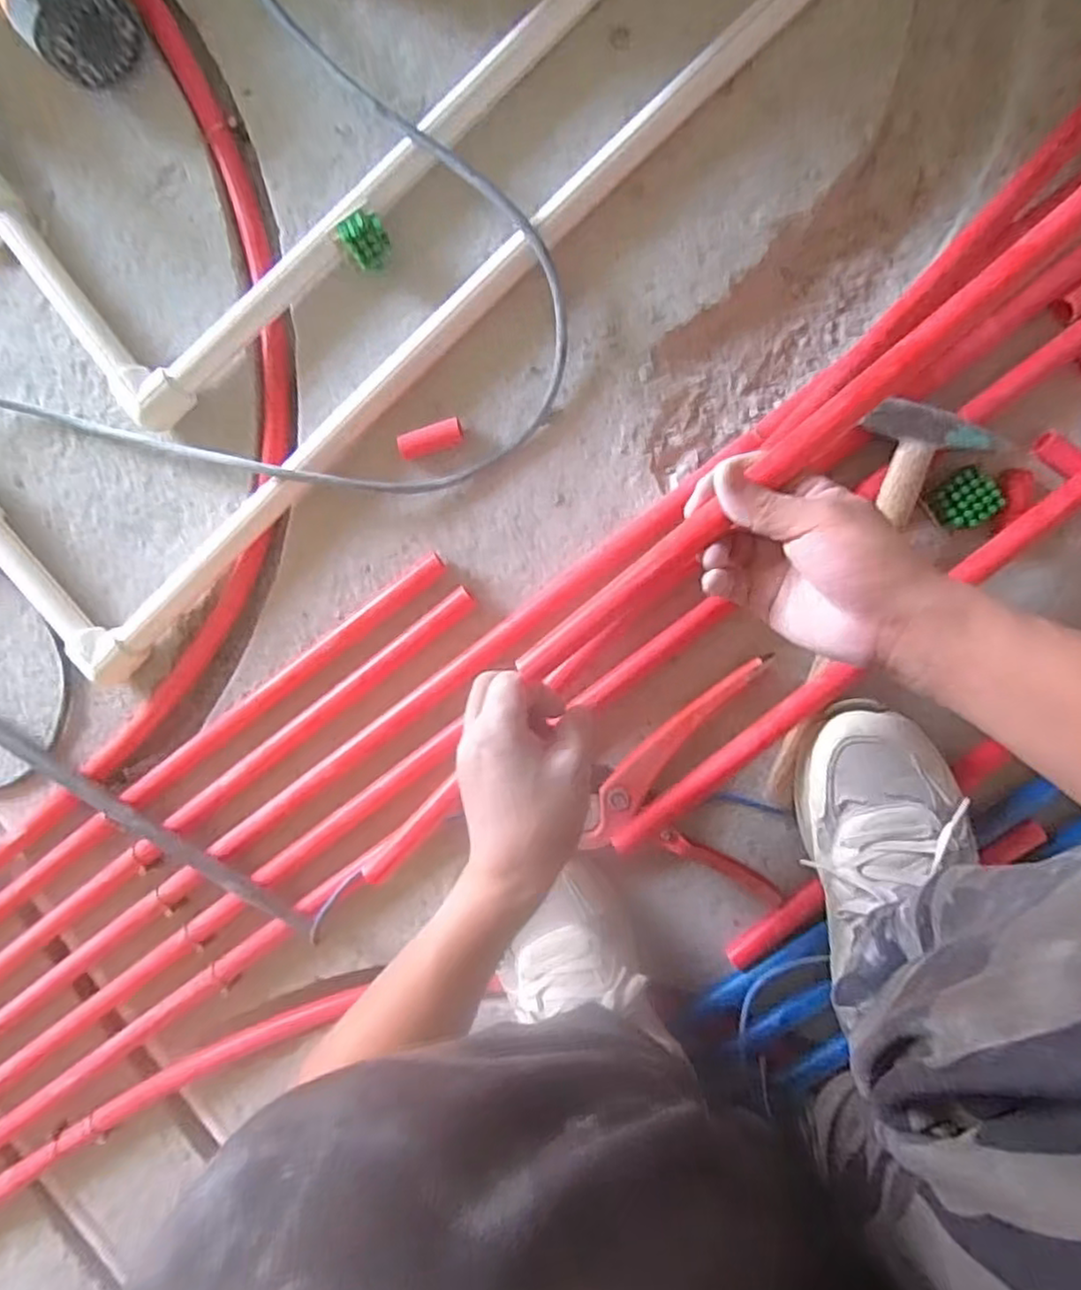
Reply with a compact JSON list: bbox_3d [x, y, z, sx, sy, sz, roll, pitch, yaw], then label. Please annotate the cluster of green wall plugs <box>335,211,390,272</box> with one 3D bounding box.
[{"bbox_3d":[-0.135,-0.316,0.523,0.031,0.034,0.030,1,94,7],"label":"cluster of green wall plugs"}]

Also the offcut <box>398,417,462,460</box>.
[{"bbox_3d":[-0.088,-0.165,0.545,0.050,0.024,0.019,-17,92,8],"label":"offcut"}]

